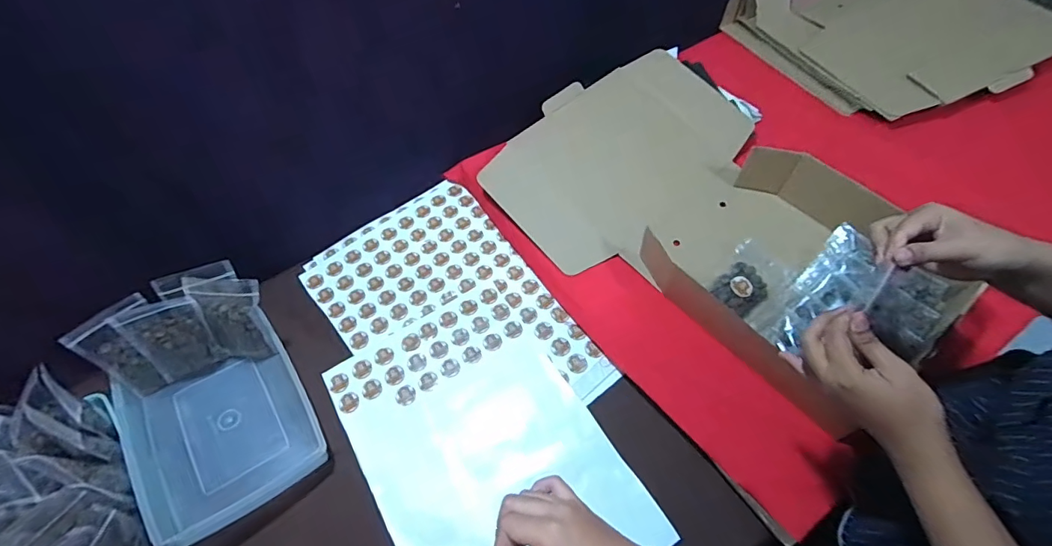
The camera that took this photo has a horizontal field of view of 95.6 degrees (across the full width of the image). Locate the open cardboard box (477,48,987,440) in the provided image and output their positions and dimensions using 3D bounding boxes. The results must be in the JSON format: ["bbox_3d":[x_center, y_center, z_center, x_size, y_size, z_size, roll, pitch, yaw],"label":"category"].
[{"bbox_3d":[0.317,-0.089,0.805,0.483,0.102,0.660,-37,62,-17],"label":"open cardboard box"}]

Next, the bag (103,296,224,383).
[{"bbox_3d":[-0.510,0.104,0.695,0.090,0.147,0.020,-19,45,-26],"label":"bag"}]

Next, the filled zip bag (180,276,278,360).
[{"bbox_3d":[-0.435,0.073,0.718,0.091,0.149,0.018,-3,35,-8],"label":"filled zip bag"}]

